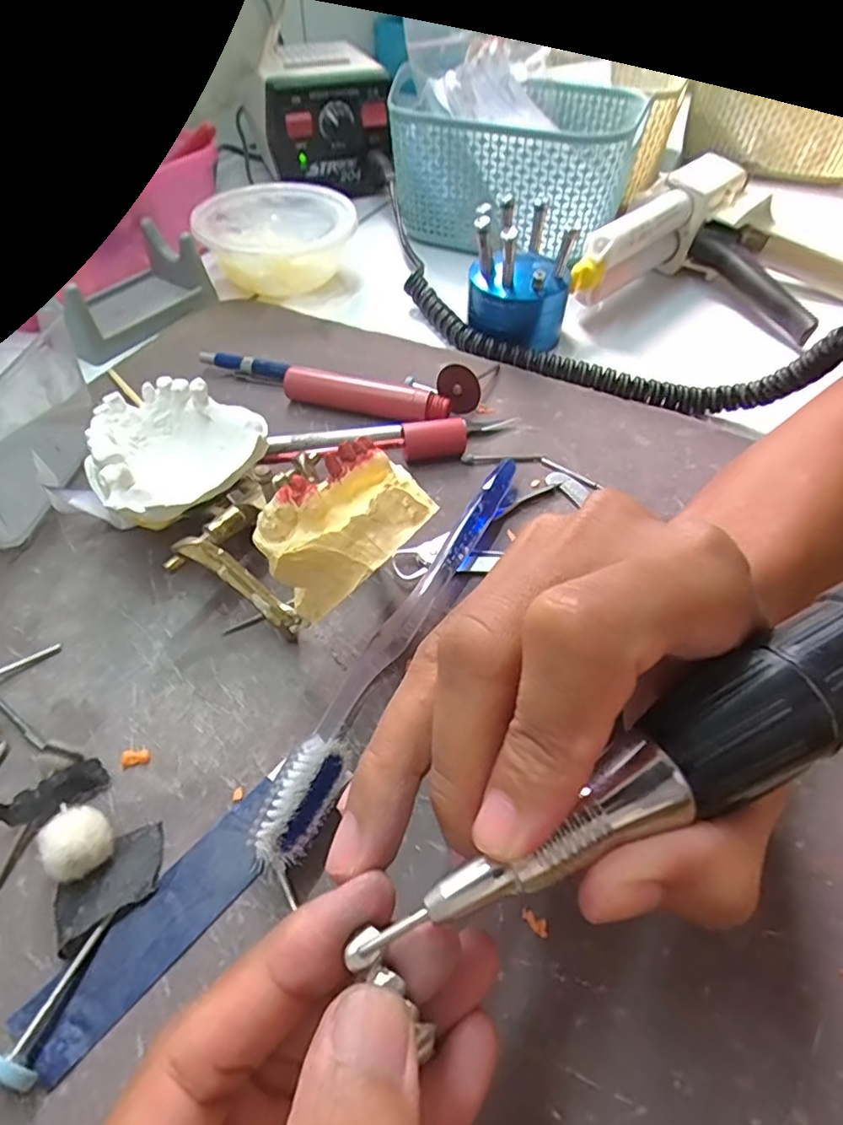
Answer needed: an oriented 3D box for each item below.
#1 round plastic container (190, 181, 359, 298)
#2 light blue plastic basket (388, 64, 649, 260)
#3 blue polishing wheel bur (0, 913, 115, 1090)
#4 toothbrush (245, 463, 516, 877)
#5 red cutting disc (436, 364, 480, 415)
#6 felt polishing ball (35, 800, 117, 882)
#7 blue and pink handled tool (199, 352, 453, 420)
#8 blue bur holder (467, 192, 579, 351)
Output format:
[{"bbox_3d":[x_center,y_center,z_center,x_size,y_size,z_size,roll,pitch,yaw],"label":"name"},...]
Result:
[{"bbox_3d":[-0.098,-0.218,0.409,0.099,0.042,0.099,1,51,-1],"label":"round plastic container"},{"bbox_3d":[0.069,-0.290,0.440,0.164,0.081,0.123,20,53,15],"label":"light blue plastic basket"},{"bbox_3d":[-0.092,0.112,0.154,0.013,0.012,0.037,17,38,13],"label":"blue polishing wheel bur"},{"bbox_3d":[-0.005,0.021,0.223,0.022,0.022,0.184,20,53,15],"label":"toothbrush"},{"bbox_3d":[0.019,-0.090,0.311,0.007,0.023,0.026,-34,59,-25],"label":"red cutting disc"},{"bbox_3d":[-0.099,0.080,0.174,0.017,0.016,0.017,1,51,-1],"label":"felt polishing ball"},{"bbox_3d":[-0.054,-0.093,0.318,0.142,0.018,0.014,17,53,13],"label":"blue and pink handled tool"},{"bbox_3d":[0.057,-0.166,0.346,0.058,0.064,0.060,7,51,5],"label":"blue bur holder"}]

